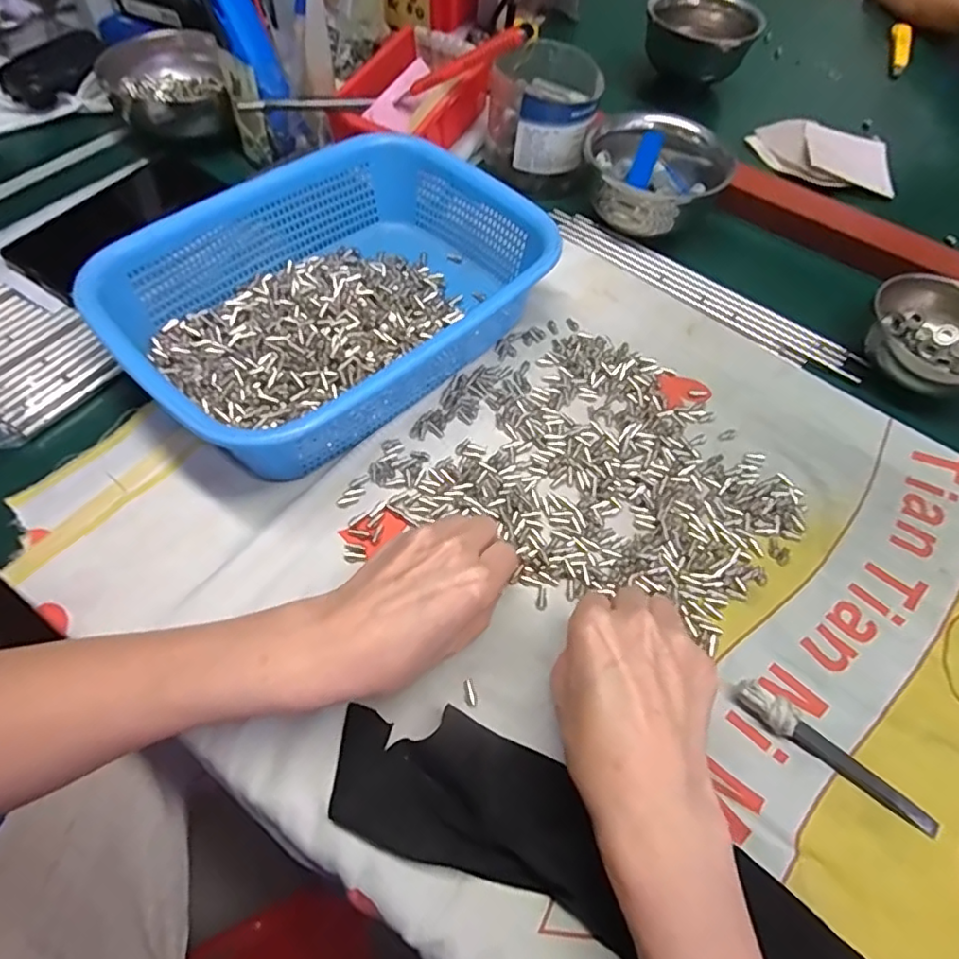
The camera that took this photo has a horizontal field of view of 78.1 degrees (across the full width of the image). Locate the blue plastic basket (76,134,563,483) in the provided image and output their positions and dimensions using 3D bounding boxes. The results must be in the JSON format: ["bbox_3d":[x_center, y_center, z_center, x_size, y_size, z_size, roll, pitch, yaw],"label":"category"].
[{"bbox_3d":[-0.092,-0.137,0.425,0.302,0.071,0.201,-39,68,-24],"label":"blue plastic basket"}]

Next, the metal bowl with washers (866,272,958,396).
[{"bbox_3d":[0.344,-0.104,0.447,0.085,0.049,0.107,-35,67,-23],"label":"metal bowl with washers"}]

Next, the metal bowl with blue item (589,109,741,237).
[{"bbox_3d":[0.153,-0.270,0.524,0.114,0.067,0.100,7,58,0],"label":"metal bowl with blue item"}]

